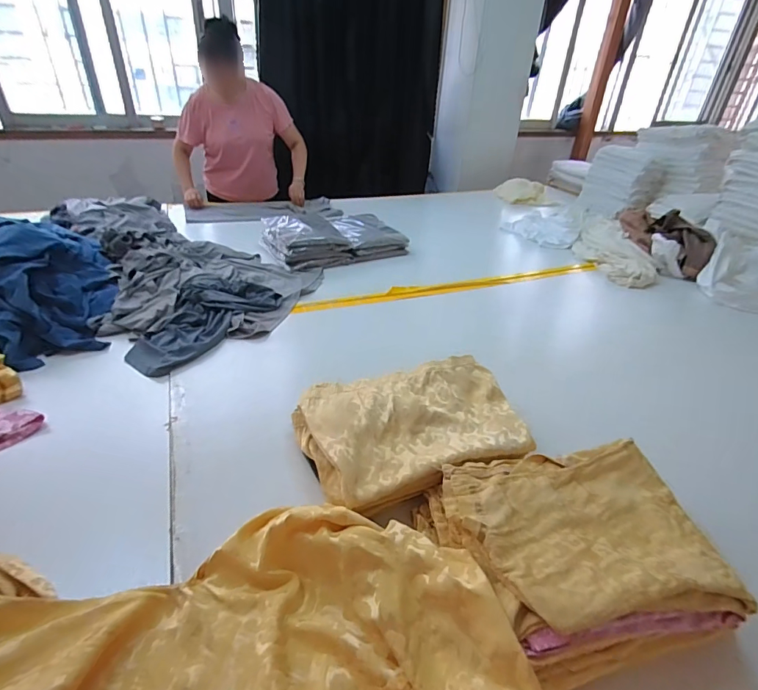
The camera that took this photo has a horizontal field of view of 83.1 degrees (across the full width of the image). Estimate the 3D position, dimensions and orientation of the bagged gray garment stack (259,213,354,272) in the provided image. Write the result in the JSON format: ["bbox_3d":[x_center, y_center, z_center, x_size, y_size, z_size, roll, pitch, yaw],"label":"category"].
[{"bbox_3d":[-0.289,-0.417,1.664,0.274,0.116,0.332,-15,37,-25],"label":"bagged gray garment stack"}]

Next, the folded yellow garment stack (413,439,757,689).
[{"bbox_3d":[0.281,0.284,0.625,0.364,0.096,0.287,-6,34,-13],"label":"folded yellow garment stack"}]

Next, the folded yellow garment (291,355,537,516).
[{"bbox_3d":[0.067,0.154,0.815,0.403,0.083,0.261,-10,36,-19],"label":"folded yellow garment"}]

